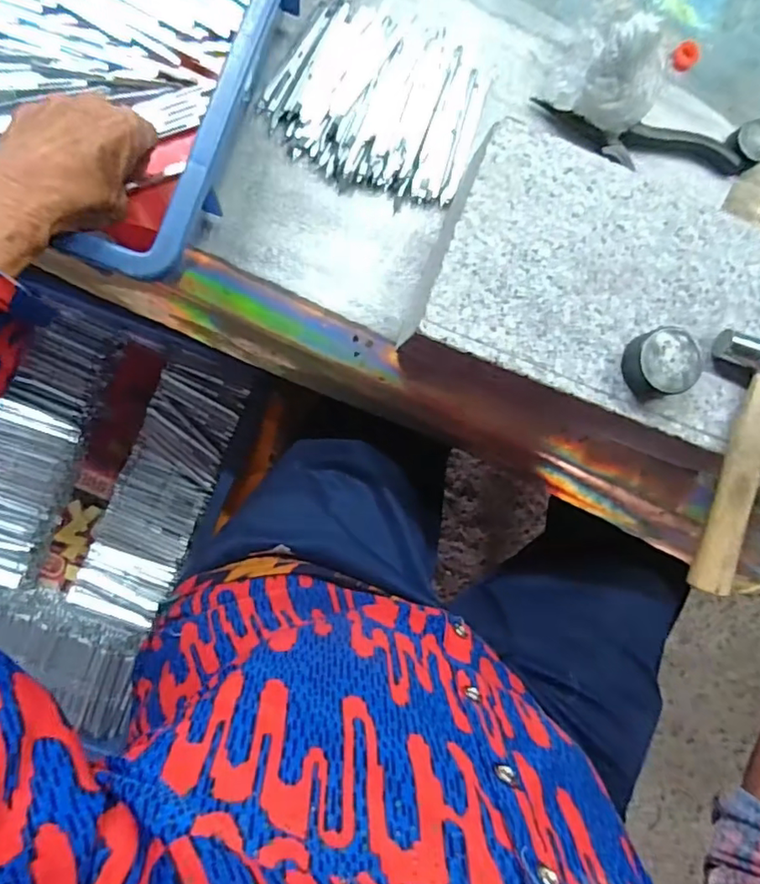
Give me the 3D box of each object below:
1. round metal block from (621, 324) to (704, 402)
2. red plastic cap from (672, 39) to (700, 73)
[{"bbox_3d":[0.163,-0.046,0.330,0.034,0.022,0.037,0,87,-8],"label":"round metal block"},{"bbox_3d":[0.233,-0.294,0.432,0.023,0.006,0.019,-36,92,-8],"label":"red plastic cap"}]

